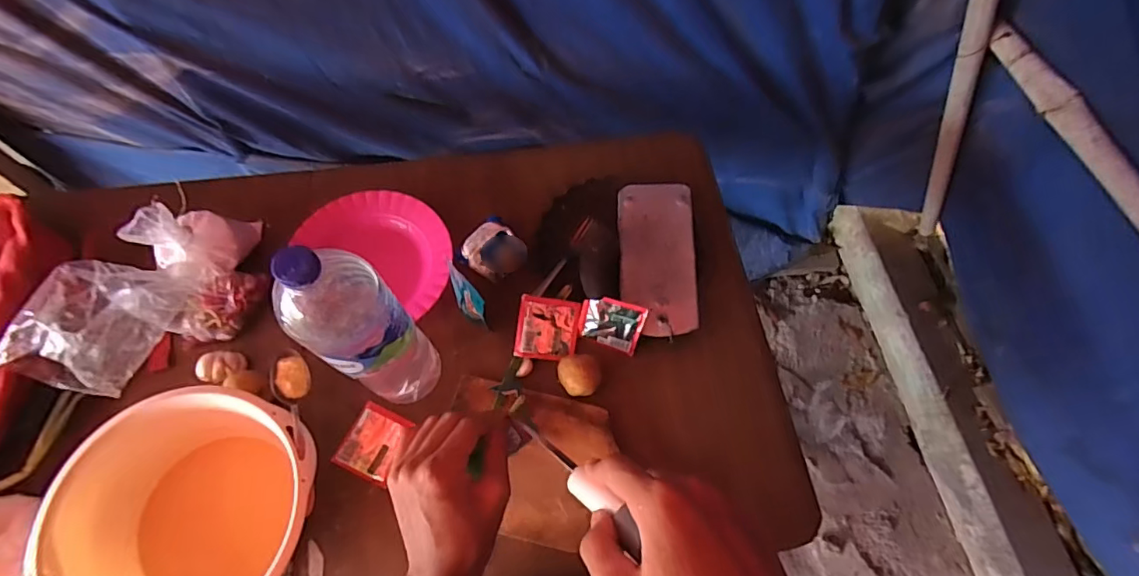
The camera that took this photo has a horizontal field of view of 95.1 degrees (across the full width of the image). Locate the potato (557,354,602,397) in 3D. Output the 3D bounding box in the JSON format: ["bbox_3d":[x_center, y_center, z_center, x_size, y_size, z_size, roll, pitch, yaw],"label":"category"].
[{"bbox_3d":[0.010,0.111,0.660,0.058,0.037,0.054,1,65,-3],"label":"potato"}]

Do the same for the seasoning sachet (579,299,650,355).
[{"bbox_3d":[0.054,0.046,0.667,0.075,0.069,0.009,20,30,7],"label":"seasoning sachet"}]

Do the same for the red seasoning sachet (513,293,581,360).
[{"bbox_3d":[-0.027,0.053,0.671,0.077,0.010,0.077,8,85,-11],"label":"red seasoning sachet"}]

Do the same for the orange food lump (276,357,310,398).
[{"bbox_3d":[-0.303,0.098,0.572,0.029,0.016,0.043,-11,67,-8],"label":"orange food lump"}]

